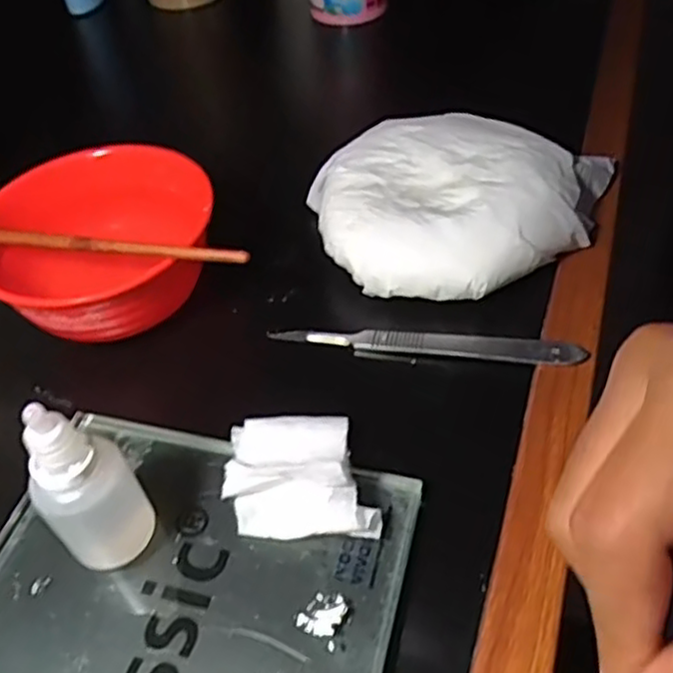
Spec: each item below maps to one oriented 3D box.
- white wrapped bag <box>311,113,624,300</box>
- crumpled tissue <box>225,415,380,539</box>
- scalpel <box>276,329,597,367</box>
[{"bbox_3d":[0.061,-0.062,0.348,0.153,0.046,0.099,1,49,8],"label":"white wrapped bag"},{"bbox_3d":[-0.013,0.048,0.263,0.053,0.028,0.054,-5,48,2],"label":"crumpled tissue"},{"bbox_3d":[0.039,0.002,0.318,0.138,0.005,0.012,5,49,11],"label":"scalpel"}]

